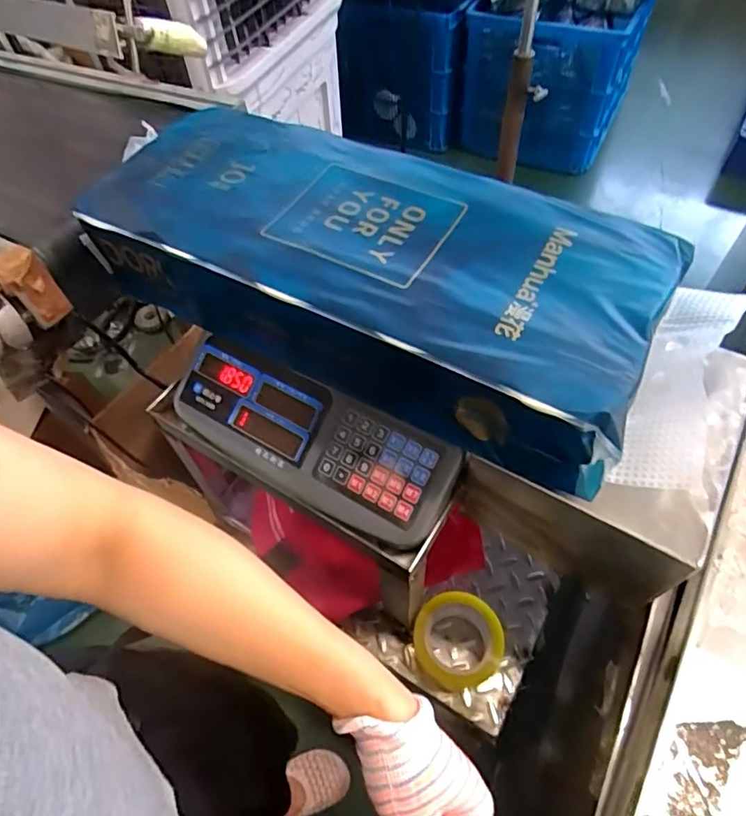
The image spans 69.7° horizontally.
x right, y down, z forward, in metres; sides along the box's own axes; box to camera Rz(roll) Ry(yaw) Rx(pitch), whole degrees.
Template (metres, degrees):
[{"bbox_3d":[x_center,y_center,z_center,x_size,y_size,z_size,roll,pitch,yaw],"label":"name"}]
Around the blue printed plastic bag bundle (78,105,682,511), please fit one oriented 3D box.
[{"bbox_3d":[-0.013,-0.131,0.512,0.529,0.103,0.225,25,61,19],"label":"blue printed plastic bag bundle"}]

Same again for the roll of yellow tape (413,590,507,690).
[{"bbox_3d":[0.113,0.309,0.713,0.115,0.044,0.111,-2,56,2],"label":"roll of yellow tape"}]

